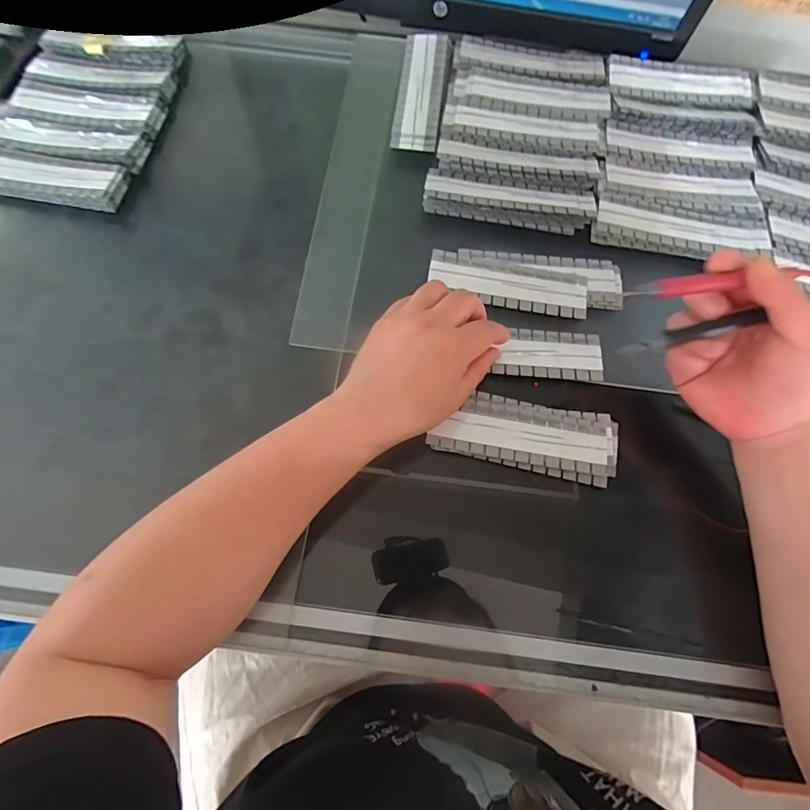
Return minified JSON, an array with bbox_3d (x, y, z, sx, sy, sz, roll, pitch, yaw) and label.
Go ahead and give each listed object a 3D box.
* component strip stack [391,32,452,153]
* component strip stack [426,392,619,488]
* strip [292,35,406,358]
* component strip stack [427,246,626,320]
[{"bbox_3d":[0.016,-0.287,0.406,0.044,0.006,0.141,7,73,1],"label":"component strip stack"},{"bbox_3d":[0.087,0.021,0.319,0.128,0.008,0.050,11,73,2],"label":"component strip stack"},{"bbox_3d":[-0.043,-0.202,0.390,0.053,0.008,0.331,6,73,3],"label":"strip"},{"bbox_3d":[0.097,-0.100,0.359,0.152,0.005,0.054,7,73,0],"label":"component strip stack"}]

